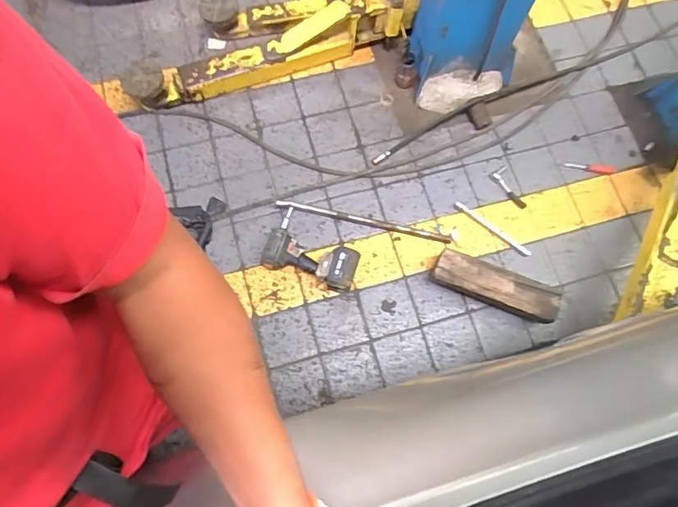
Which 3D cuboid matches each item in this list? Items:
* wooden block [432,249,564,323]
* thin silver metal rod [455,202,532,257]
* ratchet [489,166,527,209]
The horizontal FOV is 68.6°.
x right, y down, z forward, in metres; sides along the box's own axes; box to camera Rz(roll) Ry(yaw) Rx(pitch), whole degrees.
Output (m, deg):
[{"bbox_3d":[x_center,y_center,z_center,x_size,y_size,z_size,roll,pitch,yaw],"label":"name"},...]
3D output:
[{"bbox_3d":[0.450,0.095,1.441,0.358,0.081,0.106,21,71,9],"label":"wooden block"},{"bbox_3d":[0.479,-0.080,1.551,0.275,0.012,0.023,37,74,14],"label":"thin silver metal rod"},{"bbox_3d":[0.558,-0.213,1.600,0.068,0.017,0.154,-29,76,-12],"label":"ratchet"}]

